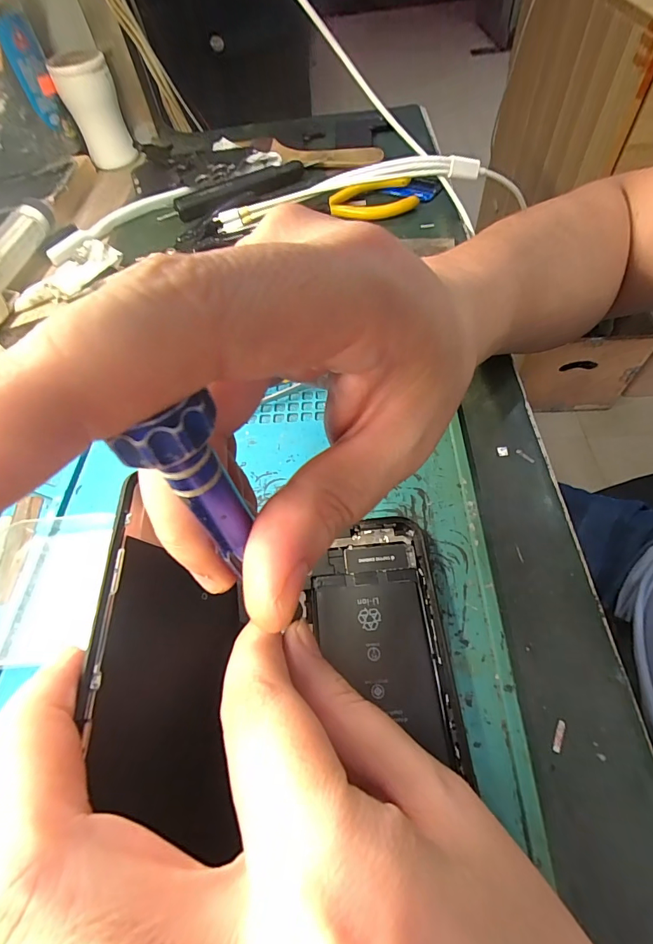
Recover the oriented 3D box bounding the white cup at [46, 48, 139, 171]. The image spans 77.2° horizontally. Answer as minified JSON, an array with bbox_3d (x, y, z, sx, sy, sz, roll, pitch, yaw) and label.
[{"bbox_3d":[-0.232,-0.365,0.413,0.053,0.079,0.056,-23,59,-11],"label":"white cup"}]

